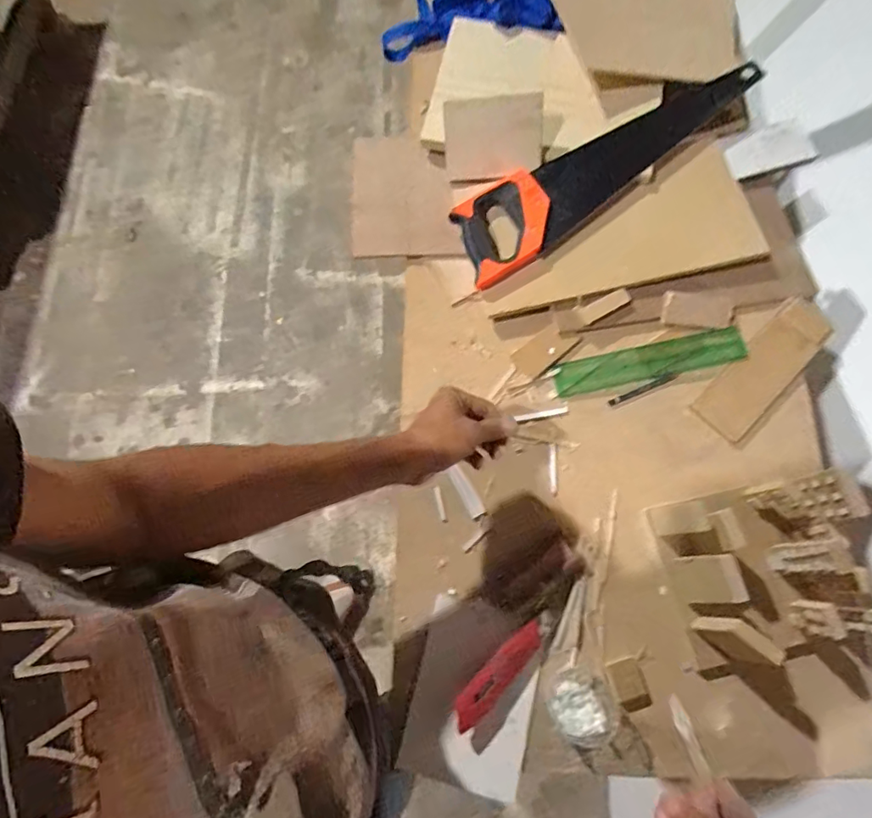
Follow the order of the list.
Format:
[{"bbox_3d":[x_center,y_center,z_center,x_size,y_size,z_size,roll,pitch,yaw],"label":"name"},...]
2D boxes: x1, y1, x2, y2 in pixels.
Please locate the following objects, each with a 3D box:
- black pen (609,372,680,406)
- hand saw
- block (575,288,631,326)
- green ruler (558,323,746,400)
[{"bbox_3d":[0.268,-0.026,0.673,0.098,0.008,0.010,-23,74,-9],"label":"black pen"},{"bbox_3d":[0.241,-0.323,0.696,0.477,0.028,0.109,-30,84,-5],"label":"hand saw"},{"bbox_3d":[0.216,-0.131,0.672,0.070,0.014,0.022,-24,74,-9],"label":"block"},{"bbox_3d":[0.277,-0.061,0.678,0.247,0.004,0.046,-13,80,-2],"label":"green ruler"}]

